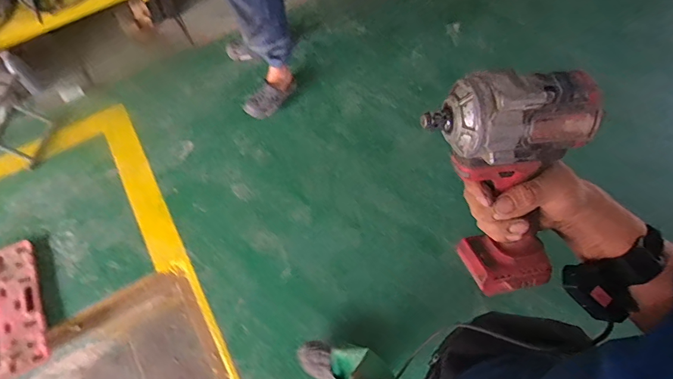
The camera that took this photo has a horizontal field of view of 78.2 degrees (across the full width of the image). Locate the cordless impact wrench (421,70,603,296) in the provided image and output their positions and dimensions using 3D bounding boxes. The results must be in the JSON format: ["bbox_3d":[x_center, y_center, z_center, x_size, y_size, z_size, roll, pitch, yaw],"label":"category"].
[{"bbox_3d":[0.160,-0.003,0.384,0.132,0.225,0.067,-15,33,4],"label":"cordless impact wrench"}]

